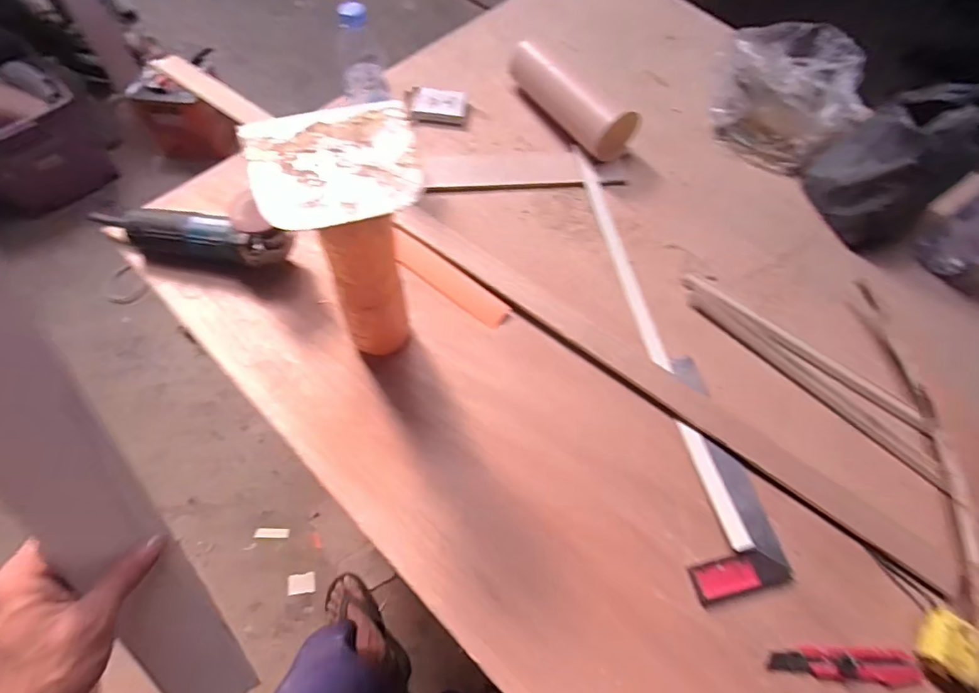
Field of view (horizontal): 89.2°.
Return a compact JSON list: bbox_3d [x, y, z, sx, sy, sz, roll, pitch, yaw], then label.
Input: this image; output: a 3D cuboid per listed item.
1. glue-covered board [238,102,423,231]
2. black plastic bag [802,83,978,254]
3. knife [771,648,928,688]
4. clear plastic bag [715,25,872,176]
[{"bbox_3d":[-0.133,-0.159,0.430,0.140,0.010,0.130,-16,66,-10],"label":"glue-covered board"},{"bbox_3d":[0.616,-0.286,0.767,0.184,0.183,0.179,43,66,15],"label":"black plastic bag"},{"bbox_3d":[0.395,0.352,0.552,0.161,0.020,0.035,7,64,0],"label":"knife"},{"bbox_3d":[0.534,-0.453,0.891,0.230,0.124,0.251,16,62,2],"label":"clear plastic bag"}]

